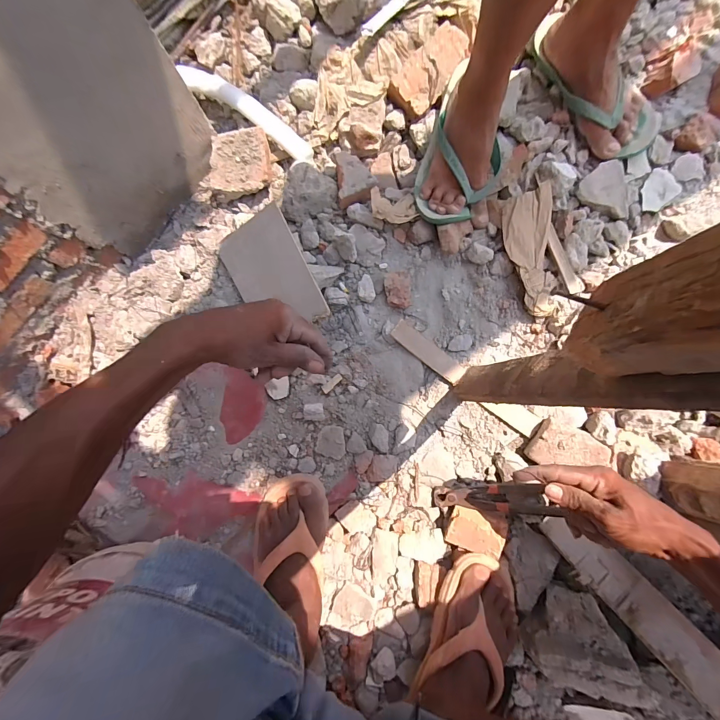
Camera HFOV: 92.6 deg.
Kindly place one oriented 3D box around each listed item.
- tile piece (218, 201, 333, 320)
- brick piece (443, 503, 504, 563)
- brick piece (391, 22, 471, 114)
[{"bbox_3d":[-0.145,-0.135,0.561,0.138,0.012,0.181,-25,98,25],"label":"tile piece"},{"bbox_3d":[0.174,0.260,0.515,0.079,0.019,0.061,17,97,19],"label":"brick piece"},{"bbox_3d":[0.123,-0.493,0.583,0.084,0.036,0.143,44,89,5],"label":"brick piece"}]

